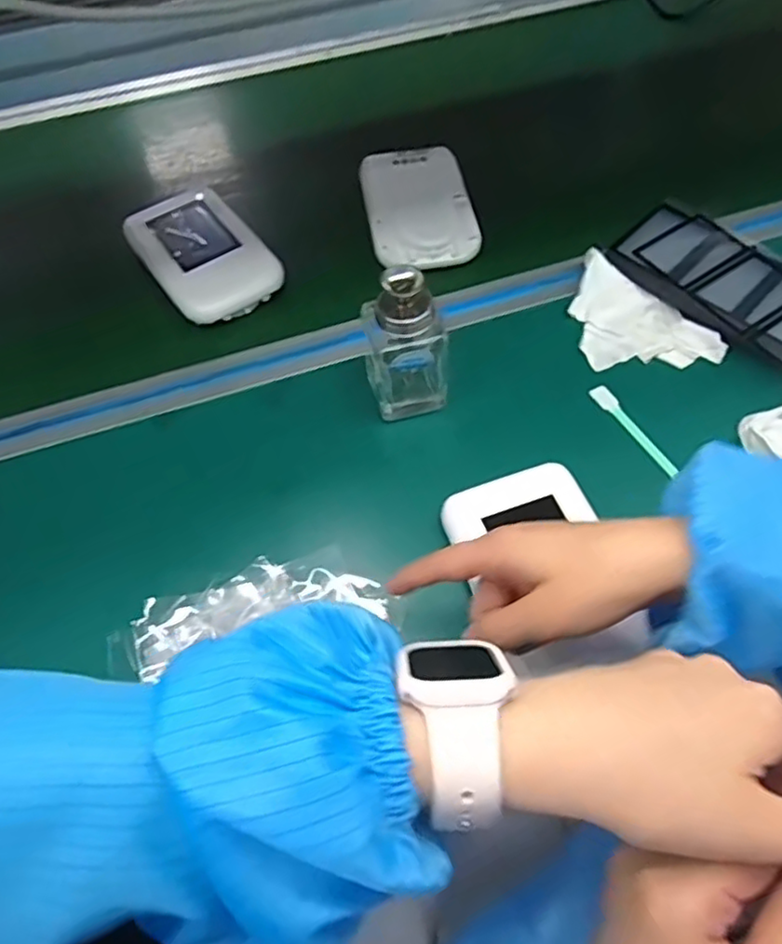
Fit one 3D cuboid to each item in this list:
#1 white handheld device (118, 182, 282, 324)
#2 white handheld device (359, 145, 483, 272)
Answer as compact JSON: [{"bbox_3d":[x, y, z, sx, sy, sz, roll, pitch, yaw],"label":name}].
[{"bbox_3d":[-0.171,-0.197,0.592,0.094,0.026,0.151,-32,65,-16],"label":"white handheld device"},{"bbox_3d":[0.026,-0.252,0.611,0.096,0.017,0.153,-11,61,-5],"label":"white handheld device"}]

